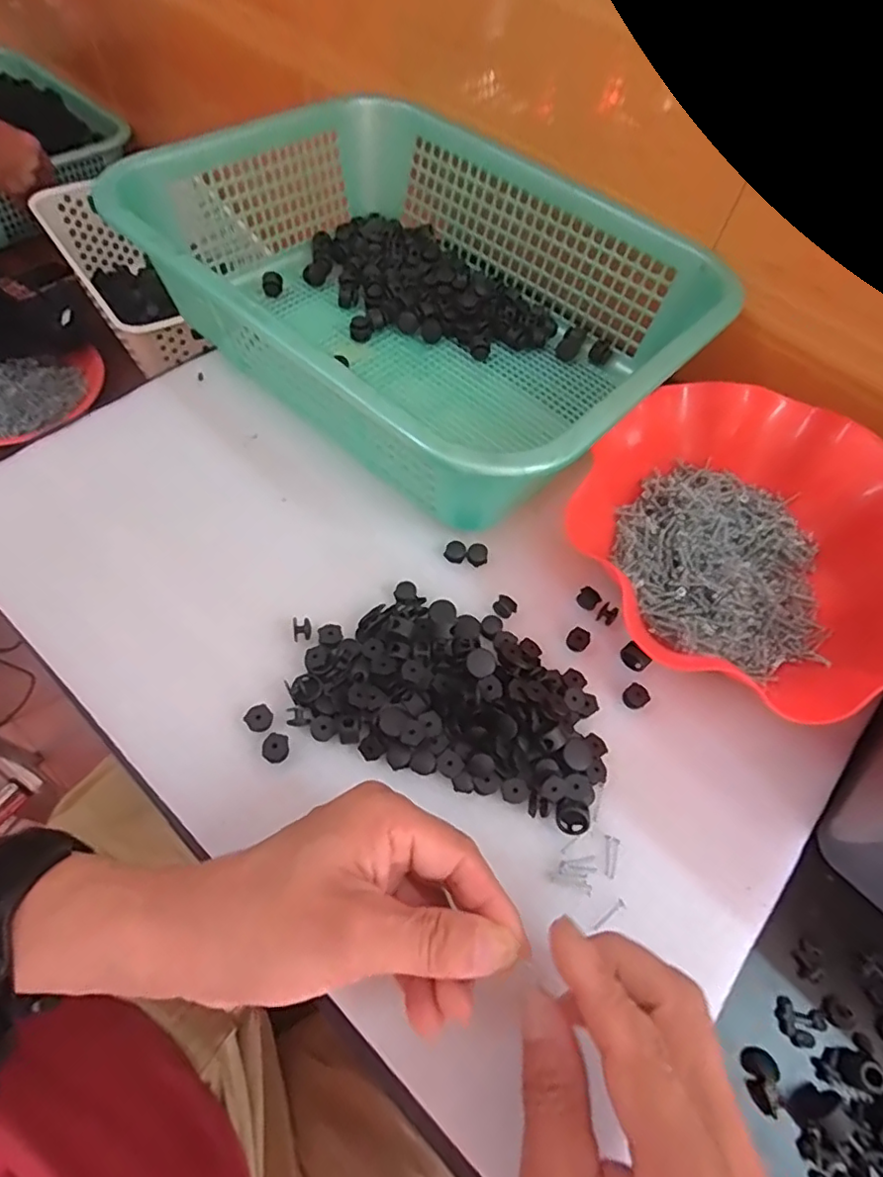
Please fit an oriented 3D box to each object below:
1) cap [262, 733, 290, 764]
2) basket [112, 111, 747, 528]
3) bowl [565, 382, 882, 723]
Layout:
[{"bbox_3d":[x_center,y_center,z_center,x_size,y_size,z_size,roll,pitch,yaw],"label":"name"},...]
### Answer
[{"bbox_3d":[-0.087,0.084,0.310,0.013,0.007,0.015,3,62,-2],"label":"cap"},{"bbox_3d":[-0.013,-0.224,0.431,0.382,0.096,0.287,40,67,16],"label":"basket"},{"bbox_3d":[0.192,-0.034,0.362,0.207,0.065,0.197,2,62,-3],"label":"bowl"}]

